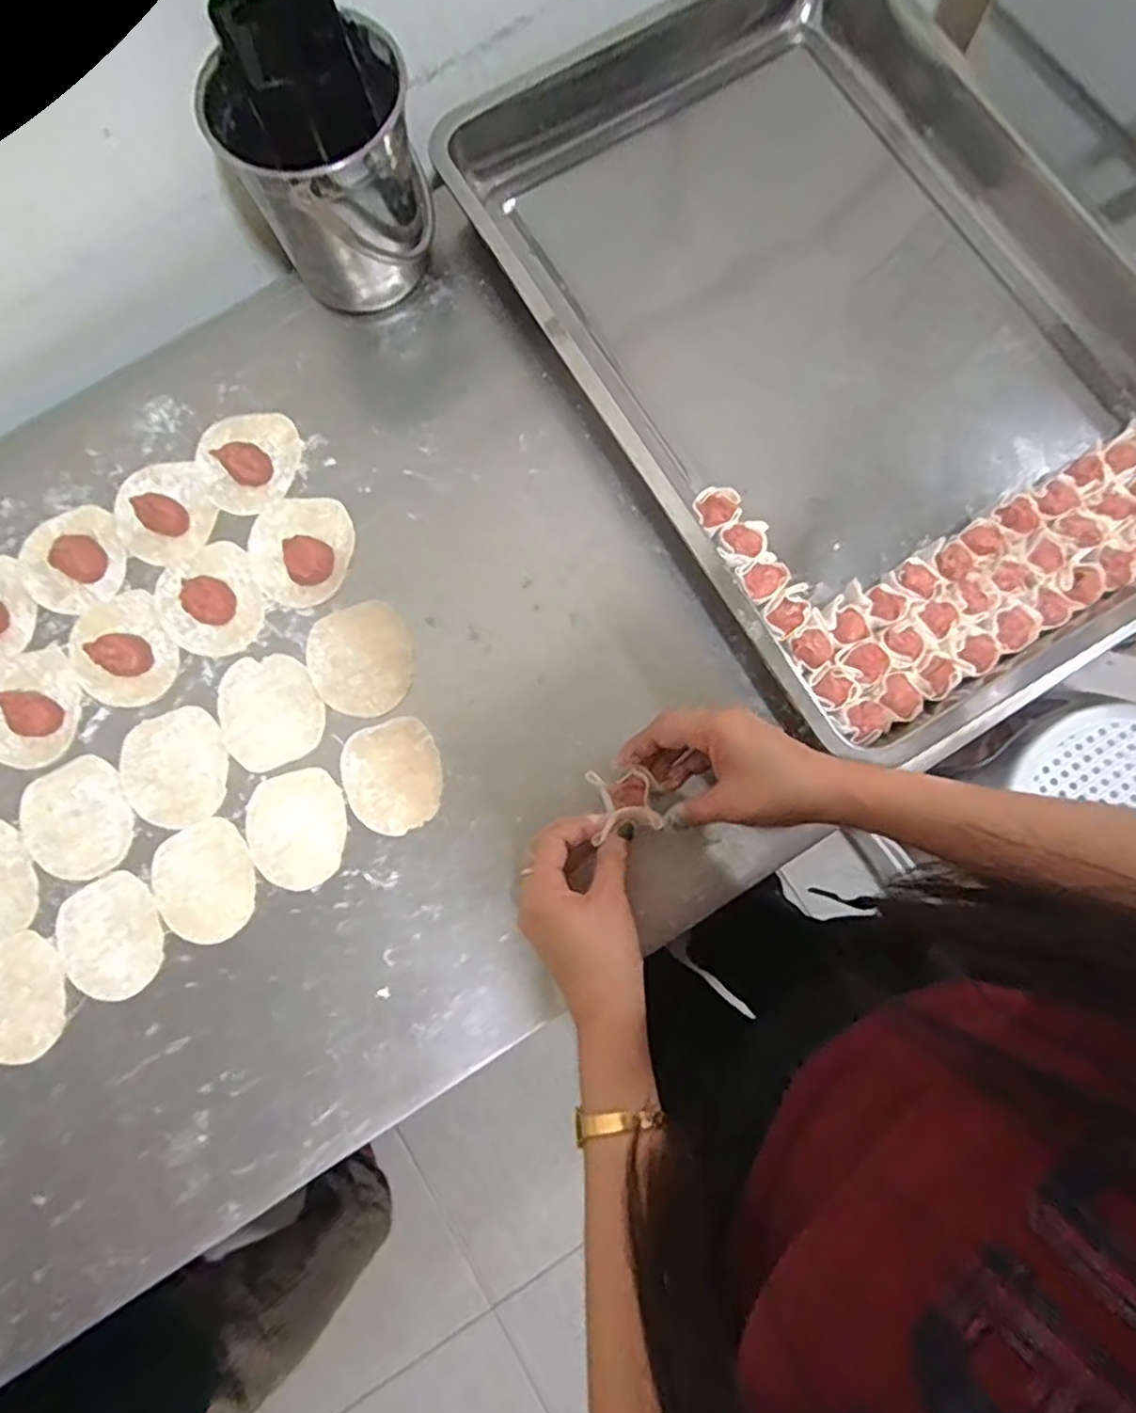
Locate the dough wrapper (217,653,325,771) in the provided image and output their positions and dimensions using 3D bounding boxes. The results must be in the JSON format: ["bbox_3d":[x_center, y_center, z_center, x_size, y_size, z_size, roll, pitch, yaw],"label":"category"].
[{"bbox_3d":[-0.218,0.003,0.513,0.072,0.004,0.083,-27,79,-5],"label":"dough wrapper"}]

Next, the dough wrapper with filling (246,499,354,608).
[{"bbox_3d":[-0.202,-0.119,0.525,0.076,0.015,0.082,0,78,0],"label":"dough wrapper with filling"}]

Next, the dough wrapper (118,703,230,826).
[{"bbox_3d":[-0.281,0.045,0.502,0.075,0.004,0.081,0,78,0],"label":"dough wrapper"}]

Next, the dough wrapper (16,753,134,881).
[{"bbox_3d":[-0.349,0.081,0.501,0.075,0.005,0.083,-31,80,-6],"label":"dough wrapper"}]

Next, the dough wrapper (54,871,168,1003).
[{"bbox_3d":[-0.315,0.159,0.483,0.071,0.004,0.080,-30,80,-6],"label":"dough wrapper"}]

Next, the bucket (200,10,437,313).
[{"bbox_3d":[-0.166,-0.369,0.515,0.127,0.137,0.121,0,78,0],"label":"bucket"}]

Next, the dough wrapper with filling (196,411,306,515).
[{"bbox_3d":[-0.251,-0.192,0.538,0.081,0.019,0.082,0,78,0],"label":"dough wrapper with filling"}]

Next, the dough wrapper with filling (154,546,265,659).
[{"bbox_3d":[-0.267,-0.079,0.516,0.075,0.022,0.084,-24,79,-5],"label":"dough wrapper with filling"}]

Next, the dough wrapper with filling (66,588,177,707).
[{"bbox_3d":[-0.331,-0.042,0.515,0.072,0.018,0.084,-31,80,-6],"label":"dough wrapper with filling"}]

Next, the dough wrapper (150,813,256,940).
[{"bbox_3d":[-0.252,0.122,0.488,0.069,0.004,0.080,-27,79,-5],"label":"dough wrapper"}]

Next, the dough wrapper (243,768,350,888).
[{"bbox_3d":[-0.190,0.086,0.492,0.069,0.004,0.078,-11,78,-2],"label":"dough wrapper"}]

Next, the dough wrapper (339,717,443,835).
[{"bbox_3d":[-0.125,0.050,0.499,0.068,0.004,0.077,-17,79,-3],"label":"dough wrapper"}]

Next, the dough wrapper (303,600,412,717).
[{"bbox_3d":[-0.152,-0.034,0.514,0.074,0.004,0.082,-18,79,-4],"label":"dough wrapper"}]

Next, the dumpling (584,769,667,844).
[{"bbox_3d":[0.036,0.062,0.447,0.043,0.017,0.044,-7,78,-1],"label":"dumpling"}]

